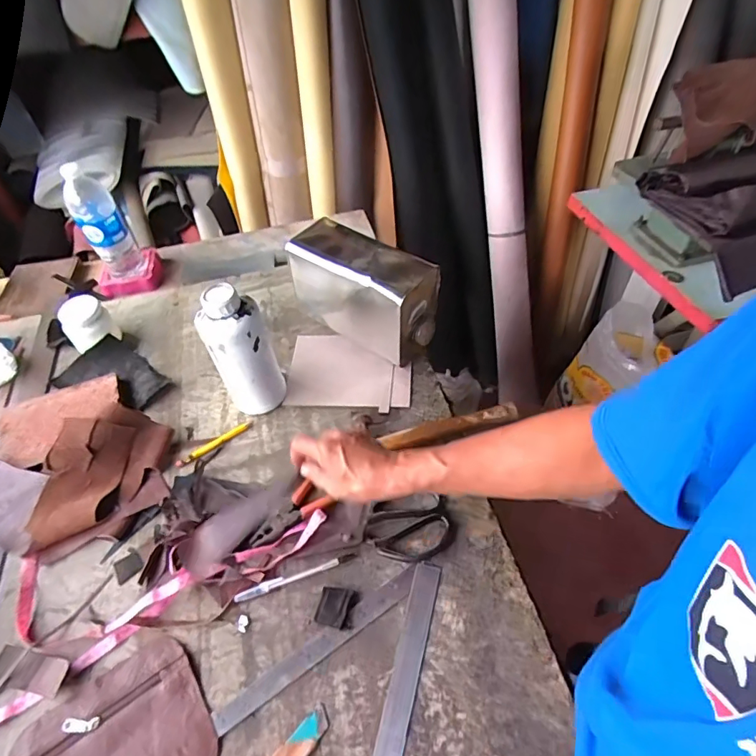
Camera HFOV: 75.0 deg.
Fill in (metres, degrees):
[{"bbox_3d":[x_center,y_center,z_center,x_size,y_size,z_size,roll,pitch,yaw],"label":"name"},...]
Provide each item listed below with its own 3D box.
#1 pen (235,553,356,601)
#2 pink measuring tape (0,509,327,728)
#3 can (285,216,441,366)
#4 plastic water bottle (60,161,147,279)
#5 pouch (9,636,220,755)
[{"bbox_3d":[-0.101,0.244,0.610,0.150,0.007,0.014,-18,50,-9],"label":"pen"},{"bbox_3d":[-0.342,0.256,0.618,0.534,0.023,0.187,-28,52,-17],"label":"pink measuring tape"},{"bbox_3d":[-0.035,-0.142,0.829,0.256,0.166,0.110,27,57,27],"label":"can"},{"bbox_3d":[-0.535,-0.296,0.962,0.075,0.241,0.081,-25,51,-14],"label":"plastic water bottle"},{"bbox_3d":[-0.275,0.388,0.511,0.193,0.009,0.152,-30,53,-19],"label":"pouch"}]

